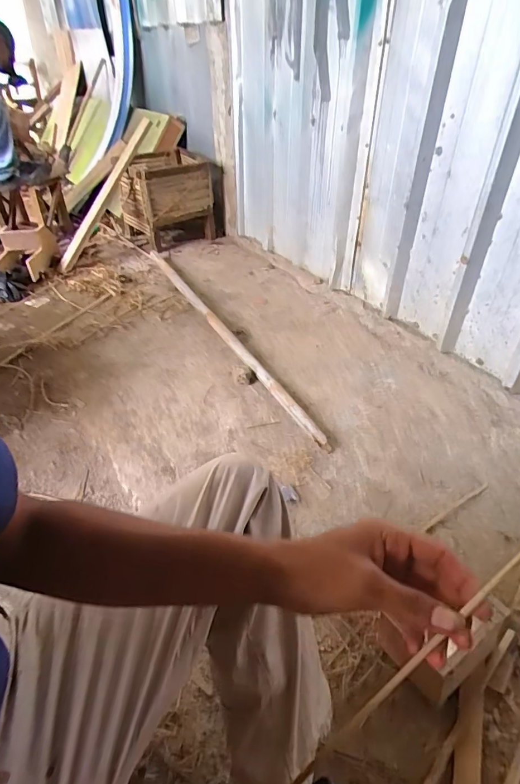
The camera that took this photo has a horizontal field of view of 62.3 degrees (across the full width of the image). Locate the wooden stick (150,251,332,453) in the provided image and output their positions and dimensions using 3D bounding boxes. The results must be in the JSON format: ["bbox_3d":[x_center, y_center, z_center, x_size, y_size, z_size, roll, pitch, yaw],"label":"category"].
[{"bbox_3d":[-0.168,-0.257,1.573,0.049,0.035,1.449,-20,43,-21],"label":"wooden stick"}]

